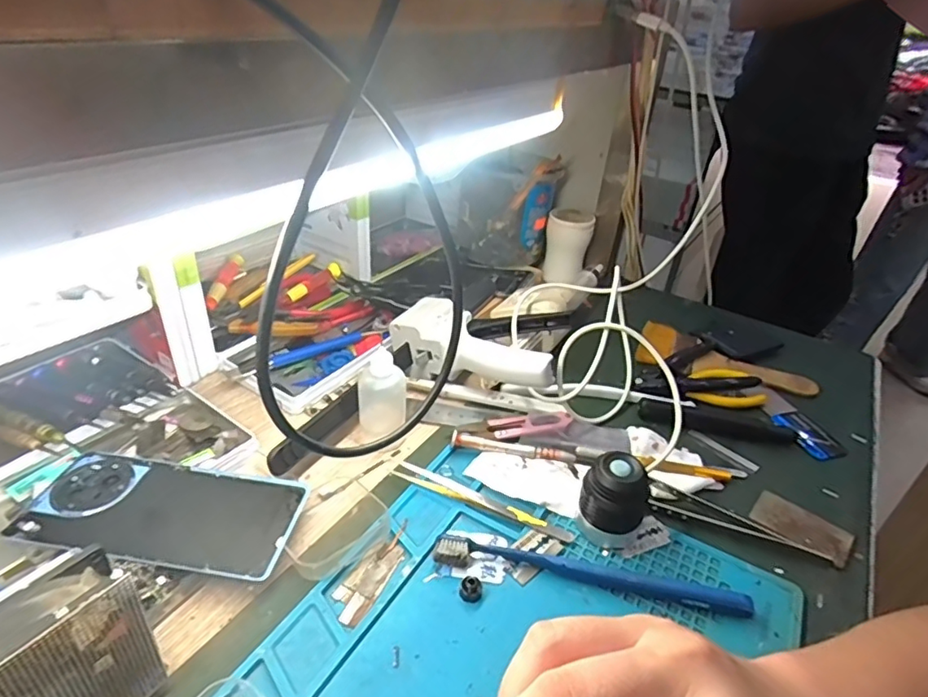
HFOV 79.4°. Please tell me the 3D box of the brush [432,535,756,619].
[{"bbox_3d":[0.074,0.135,0.334,0.183,0.016,0.016,8,33,4],"label":"brush"}]

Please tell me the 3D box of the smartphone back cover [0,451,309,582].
[{"bbox_3d":[-0.184,0.102,0.347,0.158,0.005,0.073,8,33,3],"label":"smartphone back cover"}]

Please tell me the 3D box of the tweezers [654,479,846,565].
[{"bbox_3d":[0.188,0.119,0.378,0.120,0.007,0.020,19,36,19],"label":"tweezers"}]

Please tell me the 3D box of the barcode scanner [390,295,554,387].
[{"bbox_3d":[0.009,0.004,0.471,0.149,0.060,0.056,28,39,30],"label":"barcode scanner"}]

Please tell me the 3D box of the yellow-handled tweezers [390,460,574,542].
[{"bbox_3d":[0.011,0.102,0.376,0.126,0.012,0.011,16,35,16],"label":"yellow-handled tweezers"}]

